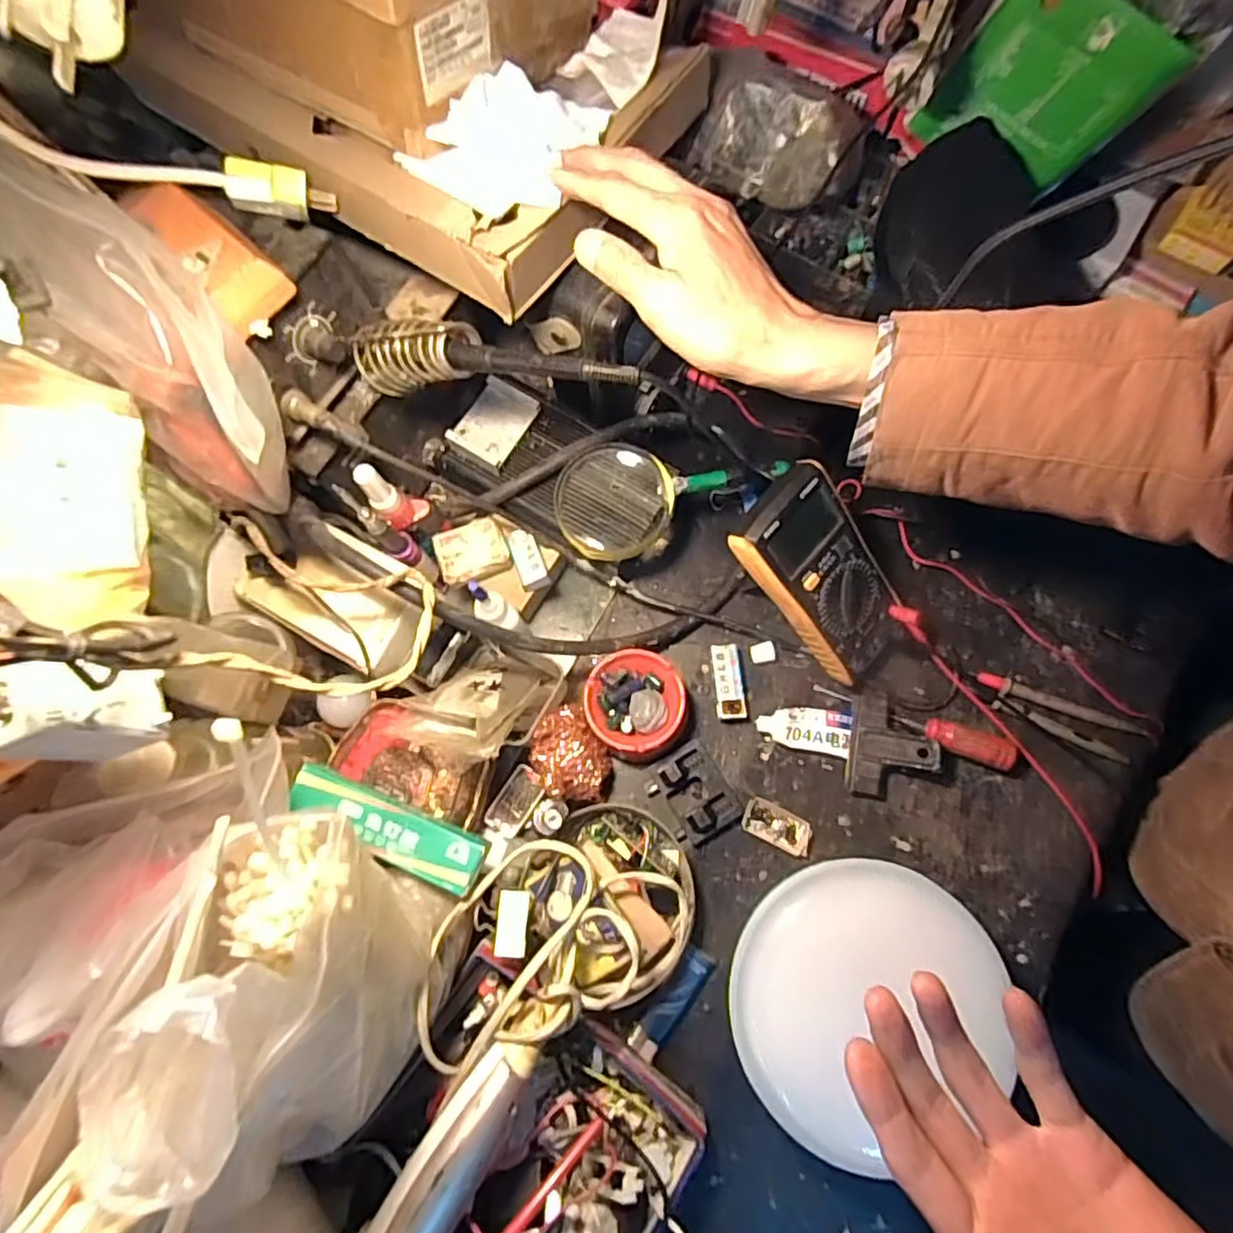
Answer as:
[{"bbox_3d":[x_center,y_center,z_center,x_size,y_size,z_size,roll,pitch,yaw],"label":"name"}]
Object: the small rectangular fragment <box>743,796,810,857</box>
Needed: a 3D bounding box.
[{"bbox_3d":[0.126,0.163,0.513,0.051,0.012,0.028,23,76,8],"label":"small rectangular fragment"}]

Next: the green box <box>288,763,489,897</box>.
[{"bbox_3d":[-0.158,0.148,0.457,0.138,0.033,0.036,21,76,7],"label":"green box"}]

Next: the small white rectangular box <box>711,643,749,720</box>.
[{"bbox_3d":[0.093,0.055,0.544,0.023,0.022,0.061,-6,74,0],"label":"small white rectangular box"}]

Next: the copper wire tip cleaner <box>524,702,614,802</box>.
[{"bbox_3d":[-0.032,0.107,0.503,0.065,0.047,0.063,0,74,1],"label":"copper wire tip cleaner"}]

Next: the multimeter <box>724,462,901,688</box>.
[{"bbox_3d":[0.155,-0.033,0.506,0.086,0.038,0.158,-46,116,-7],"label":"multimeter"}]

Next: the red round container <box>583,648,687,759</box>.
[{"bbox_3d":[0.015,0.071,0.525,0.076,0.048,0.079,0,74,1],"label":"red round container"}]

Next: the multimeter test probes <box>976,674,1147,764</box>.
[{"bbox_3d":[0.358,0.080,0.530,0.126,0.015,0.037,21,76,7],"label":"multimeter test probes"}]

